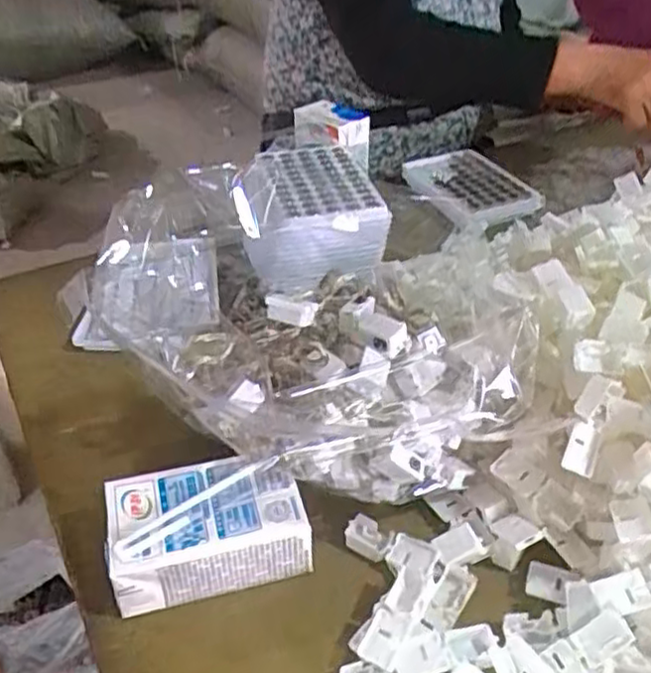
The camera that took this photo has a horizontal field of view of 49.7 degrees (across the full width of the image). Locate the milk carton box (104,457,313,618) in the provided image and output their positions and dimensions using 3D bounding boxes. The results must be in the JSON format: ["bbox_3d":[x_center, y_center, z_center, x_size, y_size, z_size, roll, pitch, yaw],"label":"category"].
[{"bbox_3d":[-0.067,0.107,0.398,0.104,0.042,0.061,-10,40,-11],"label":"milk carton box"}]

